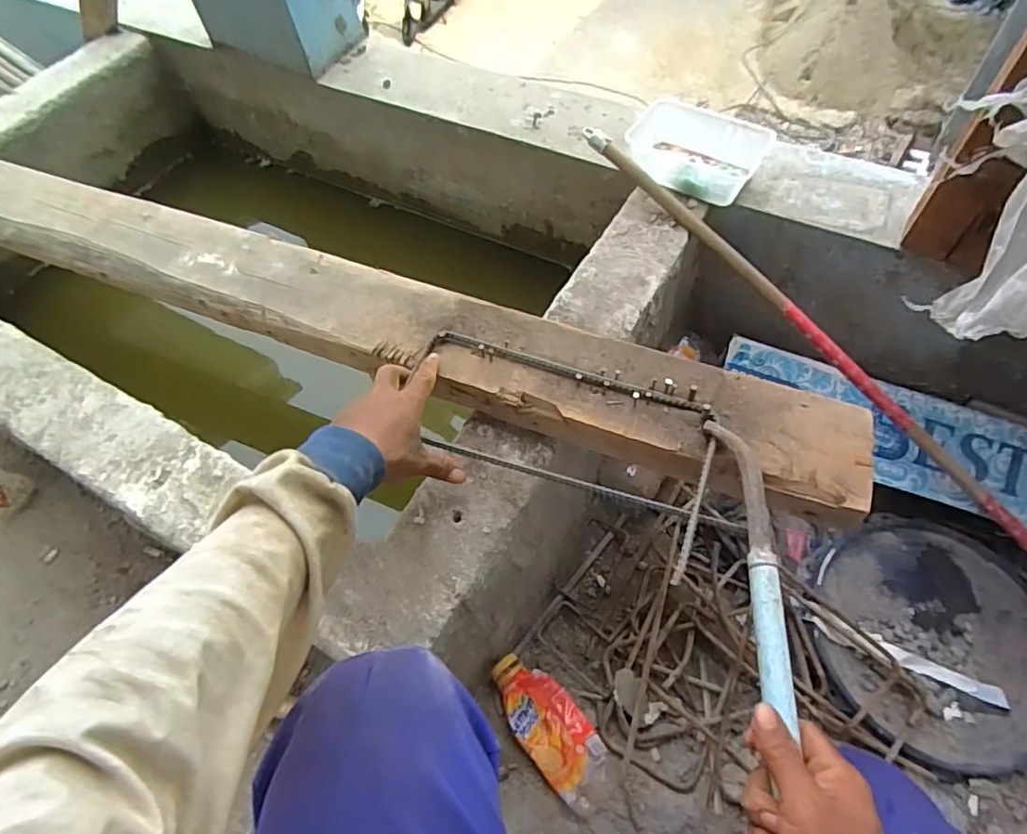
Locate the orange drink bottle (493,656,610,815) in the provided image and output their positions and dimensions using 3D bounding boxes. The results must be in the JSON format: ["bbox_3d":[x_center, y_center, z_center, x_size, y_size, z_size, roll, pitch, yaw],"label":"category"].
[{"bbox_3d":[0.044,0.370,0.726,0.078,0.044,0.180,-36,62,-16],"label":"orange drink bottle"}]

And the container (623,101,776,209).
[{"bbox_3d":[0.237,-0.350,0.806,0.177,0.054,0.116,27,64,20],"label":"container"}]

